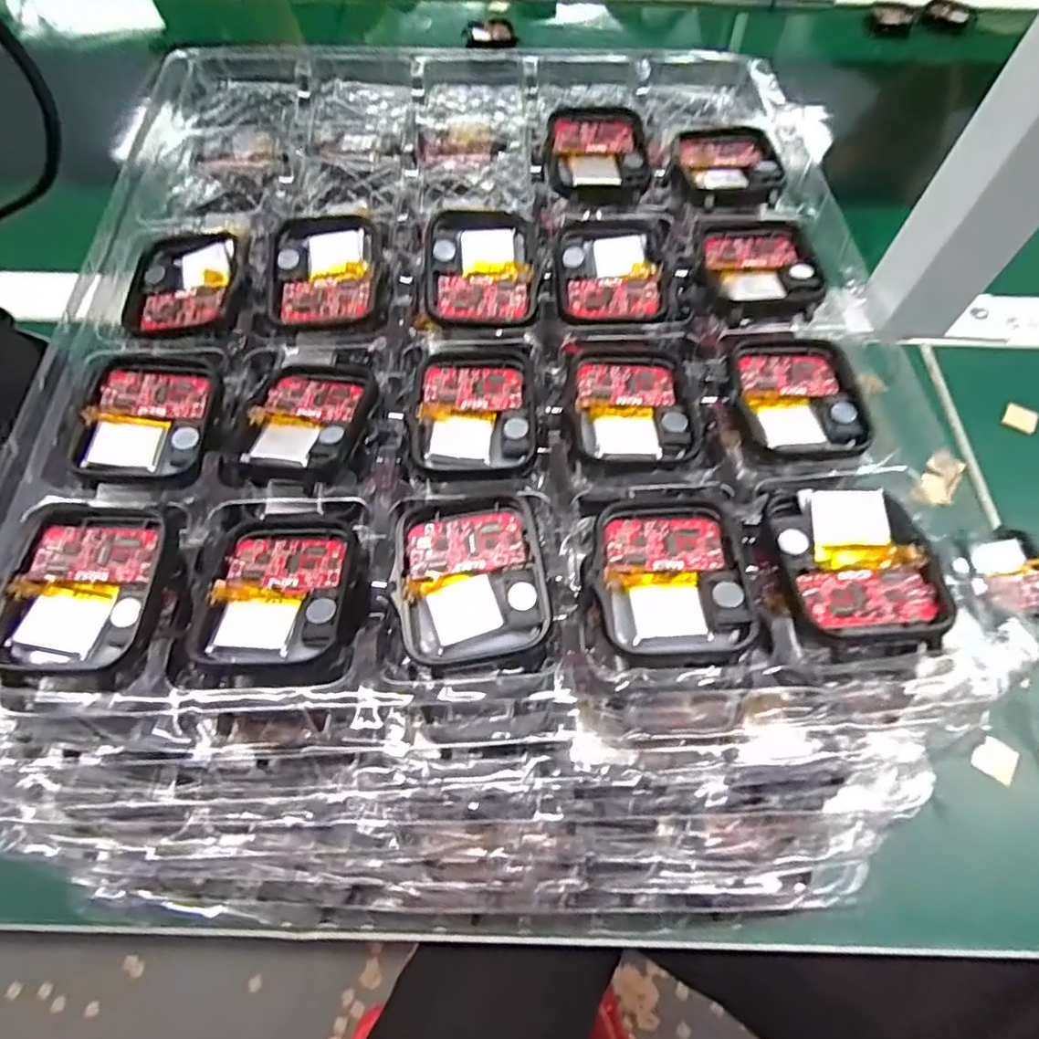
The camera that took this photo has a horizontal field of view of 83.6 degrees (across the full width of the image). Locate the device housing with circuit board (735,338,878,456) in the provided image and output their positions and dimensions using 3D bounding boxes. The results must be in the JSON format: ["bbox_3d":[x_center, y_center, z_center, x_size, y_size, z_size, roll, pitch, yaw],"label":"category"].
[{"bbox_3d":[0.085,-0.038,0.177,0.036,0.004,0.044,-2,62,-1],"label":"device housing with circuit board"}]

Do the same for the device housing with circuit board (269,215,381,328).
[{"bbox_3d":[-0.066,-0.087,0.201,0.036,0.013,0.044,-2,62,-1],"label":"device housing with circuit board"}]

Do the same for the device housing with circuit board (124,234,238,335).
[{"bbox_3d":[-0.115,-0.082,0.200,0.035,0.007,0.041,1,62,0],"label":"device housing with circuit board"}]

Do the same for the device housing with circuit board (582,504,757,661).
[{"bbox_3d":[0.038,0.014,0.150,0.037,0.008,0.042,-5,63,-3],"label":"device housing with circuit board"}]

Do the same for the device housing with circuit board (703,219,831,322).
[{"bbox_3d":[0.080,-0.086,0.196,0.035,0.010,0.050,0,62,-1],"label":"device housing with circuit board"}]

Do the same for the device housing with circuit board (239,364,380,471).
[{"bbox_3d":[-0.064,-0.033,0.177,0.035,0.010,0.042,11,63,5],"label":"device housing with circuit board"}]

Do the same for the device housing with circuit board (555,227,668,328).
[{"bbox_3d":[0.031,-0.085,0.200,0.035,0.005,0.042,1,62,0],"label":"device housing with circuit board"}]

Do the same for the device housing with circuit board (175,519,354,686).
[{"bbox_3d":[-0.062,0.019,0.150,0.041,0.010,0.047,-1,62,-1],"label":"device housing with circuit board"}]

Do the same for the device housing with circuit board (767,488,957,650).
[{"bbox_3d":[0.085,0.011,0.147,0.036,0.007,0.042,-2,62,-1],"label":"device housing with circuit board"}]

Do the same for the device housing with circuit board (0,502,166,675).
[{"bbox_3d":[-0.110,0.016,0.147,0.036,0.006,0.043,1,62,0],"label":"device housing with circuit board"}]

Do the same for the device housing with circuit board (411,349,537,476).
[{"bbox_3d":[-0.014,-0.033,0.179,0.036,0.008,0.042,0,62,0],"label":"device housing with circuit board"}]

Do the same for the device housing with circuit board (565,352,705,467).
[{"bbox_3d":[0.034,-0.036,0.178,0.035,0.004,0.041,-3,63,-2],"label":"device housing with circuit board"}]

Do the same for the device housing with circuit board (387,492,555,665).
[{"bbox_3d":[-0.013,0.014,0.149,0.036,0.006,0.042,-6,63,-3],"label":"device housing with circuit board"}]

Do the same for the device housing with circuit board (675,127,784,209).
[{"bbox_3d":[0.078,-0.134,0.219,0.035,0.008,0.046,-1,62,-1],"label":"device housing with circuit board"}]

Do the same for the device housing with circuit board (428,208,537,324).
[{"bbox_3d":[-0.013,-0.087,0.198,0.037,0.004,0.042,4,78,-6],"label":"device housing with circuit board"}]

